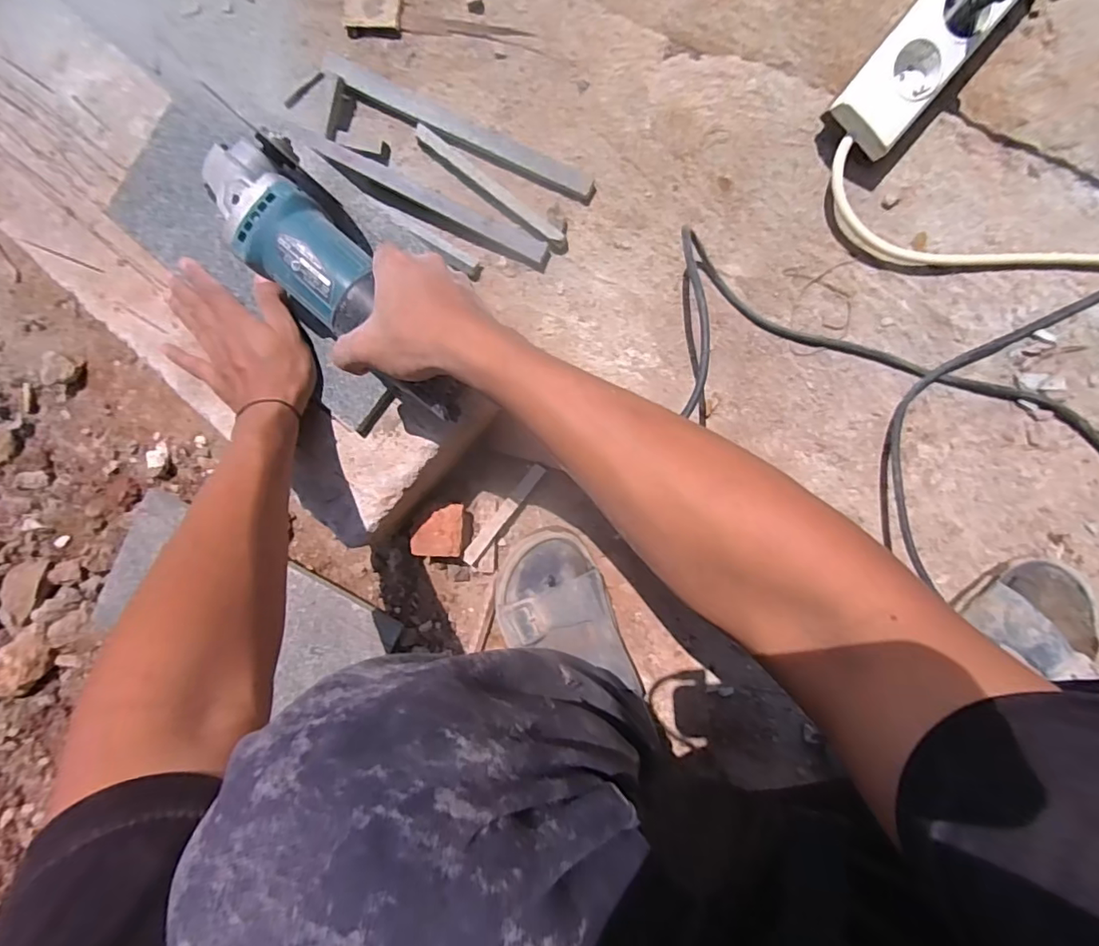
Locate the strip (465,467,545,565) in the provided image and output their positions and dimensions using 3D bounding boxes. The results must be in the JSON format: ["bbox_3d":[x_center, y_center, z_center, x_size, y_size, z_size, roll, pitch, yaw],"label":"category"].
[{"bbox_3d":[-0.045,0.040,0.539,0.013,0.009,0.117,38,84,5],"label":"strip"}]

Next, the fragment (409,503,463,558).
[{"bbox_3d":[-0.109,0.056,0.542,0.047,0.039,0.048,0,93,9],"label":"fragment"}]

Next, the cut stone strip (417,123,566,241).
[{"bbox_3d":[-0.058,-0.277,0.523,0.178,0.022,0.015,40,98,5],"label":"cut stone strip"}]

